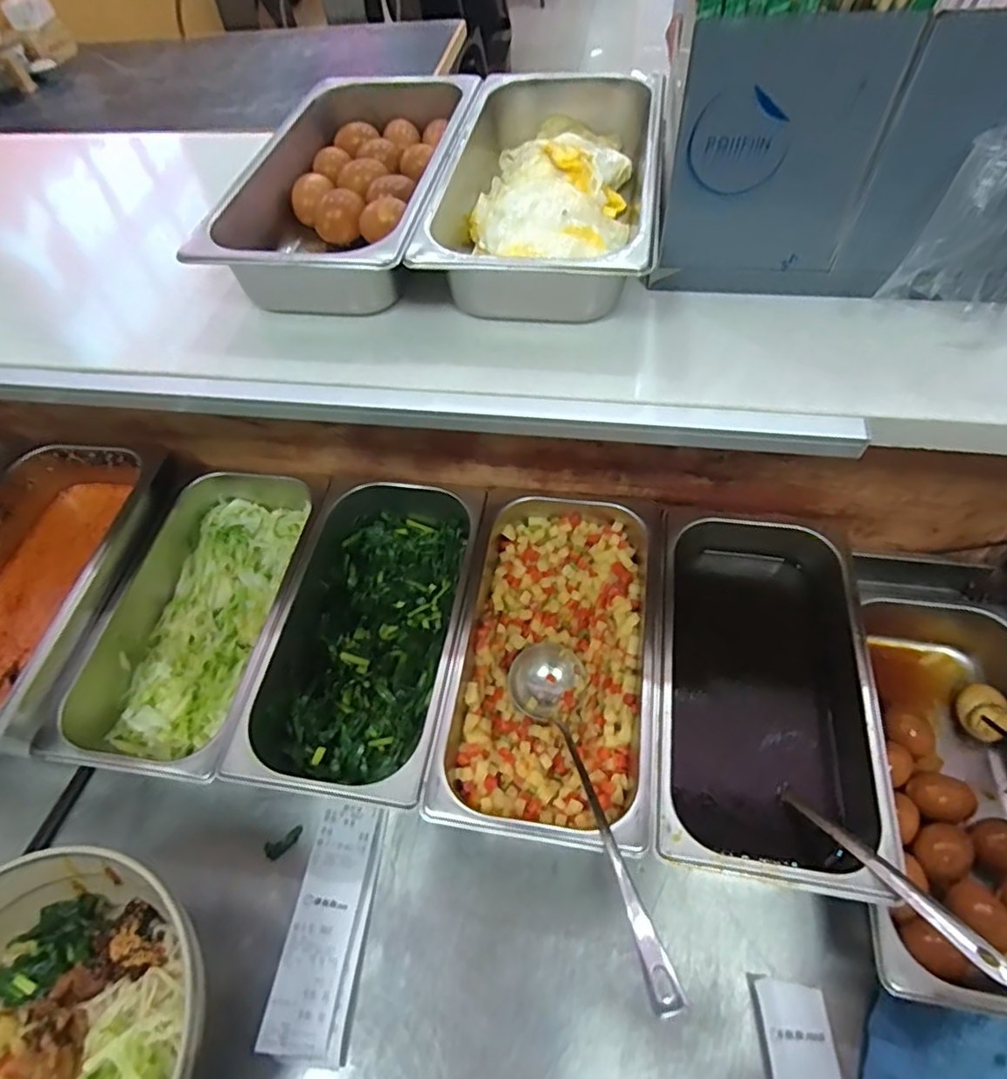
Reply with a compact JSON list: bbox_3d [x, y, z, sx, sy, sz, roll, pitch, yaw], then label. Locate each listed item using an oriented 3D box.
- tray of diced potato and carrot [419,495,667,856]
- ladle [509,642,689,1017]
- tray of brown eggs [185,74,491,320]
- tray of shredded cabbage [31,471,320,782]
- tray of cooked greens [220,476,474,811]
[{"bbox_3d":[0.050,0.110,0.577,0.180,0.085,0.329,5,54,9],"label":"tray of diced potato and carrot"},{"bbox_3d":[0.070,0.198,0.482,0.068,0.043,0.297,-15,33,-6],"label":"ladle"},{"bbox_3d":[-0.127,-0.307,0.533,0.169,0.078,0.313,6,54,10],"label":"tray of brown eggs"},{"bbox_3d":[-0.289,0.074,0.623,0.163,0.083,0.331,5,54,9],"label":"tray of shredded cabbage"},{"bbox_3d":[-0.122,0.087,0.607,0.167,0.087,0.335,4,54,9],"label":"tray of cooked greens"}]

